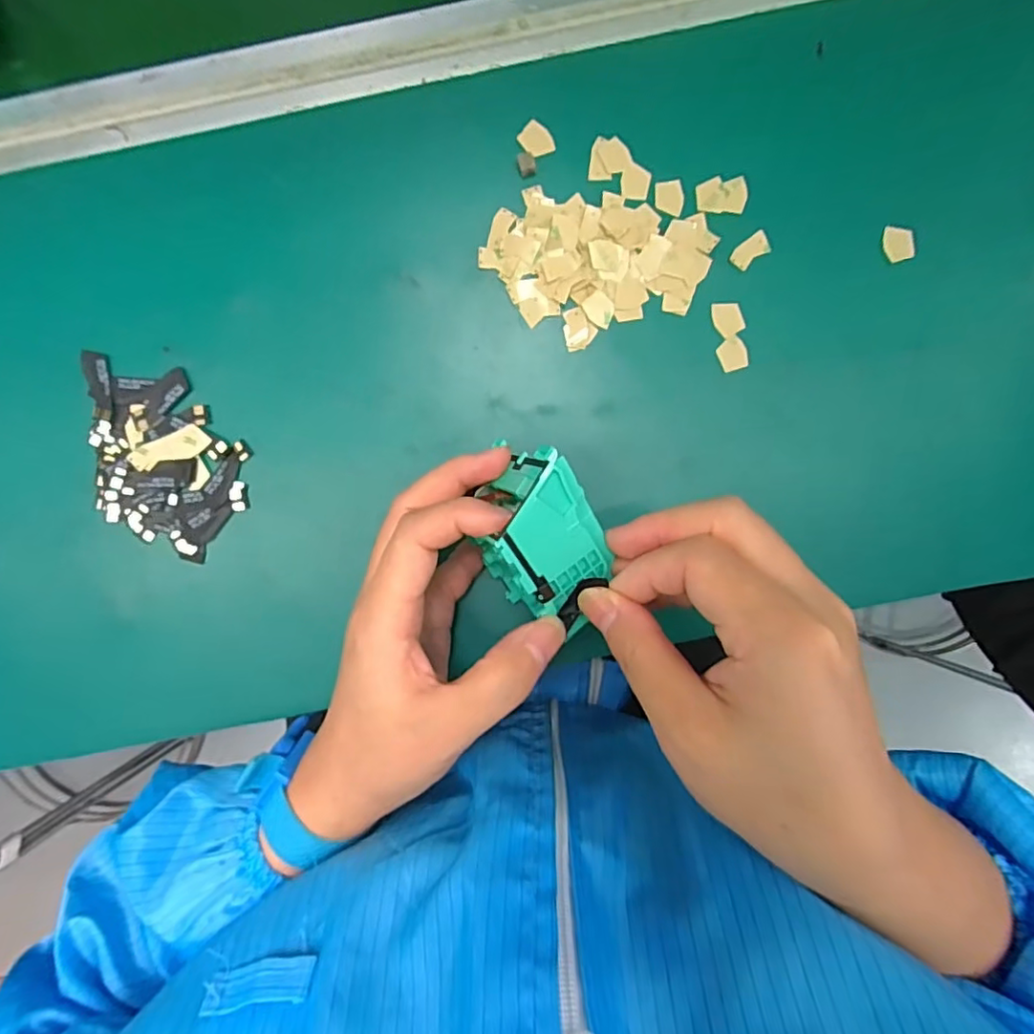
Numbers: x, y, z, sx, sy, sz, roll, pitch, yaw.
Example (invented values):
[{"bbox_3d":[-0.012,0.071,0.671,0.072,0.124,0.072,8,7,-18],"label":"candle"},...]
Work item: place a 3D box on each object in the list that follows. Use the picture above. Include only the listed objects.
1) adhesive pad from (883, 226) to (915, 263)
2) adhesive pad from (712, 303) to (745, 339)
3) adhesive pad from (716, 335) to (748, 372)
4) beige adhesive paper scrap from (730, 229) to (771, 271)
[{"bbox_3d":[0.192,-0.137,0.301,0.015,0.005,0.017,-9,92,0],"label":"adhesive pad"},{"bbox_3d":[0.107,-0.100,0.302,0.015,0.004,0.018,-19,92,1],"label":"adhesive pad"},{"bbox_3d":[0.110,-0.083,0.304,0.015,0.004,0.016,-17,92,1],"label":"adhesive pad"},{"bbox_3d":[0.118,-0.134,0.299,0.021,0.004,0.011,-38,92,2],"label":"beige adhesive paper scrap"}]

